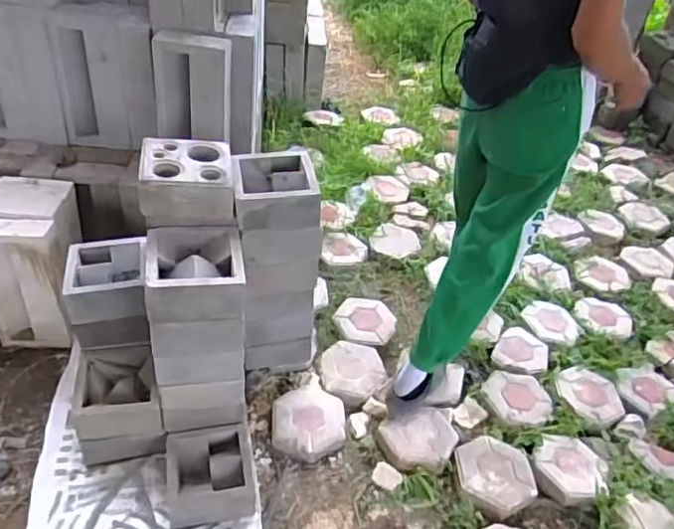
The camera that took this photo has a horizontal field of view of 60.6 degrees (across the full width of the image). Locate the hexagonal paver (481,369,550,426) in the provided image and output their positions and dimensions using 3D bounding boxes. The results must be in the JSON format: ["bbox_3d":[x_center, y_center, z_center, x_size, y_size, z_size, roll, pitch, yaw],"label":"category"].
[{"bbox_3d":[0.542,0.389,1.722,0.186,0.037,0.199,-13,46,-19],"label":"hexagonal paver"}]

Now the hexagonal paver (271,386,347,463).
[{"bbox_3d":[-0.076,0.428,1.585,0.198,0.048,0.220,2,43,-4],"label":"hexagonal paver"}]

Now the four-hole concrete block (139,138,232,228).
[{"bbox_3d":[-0.348,-0.198,1.347,0.198,0.109,0.209,-4,42,-11],"label":"four-hole concrete block"}]

